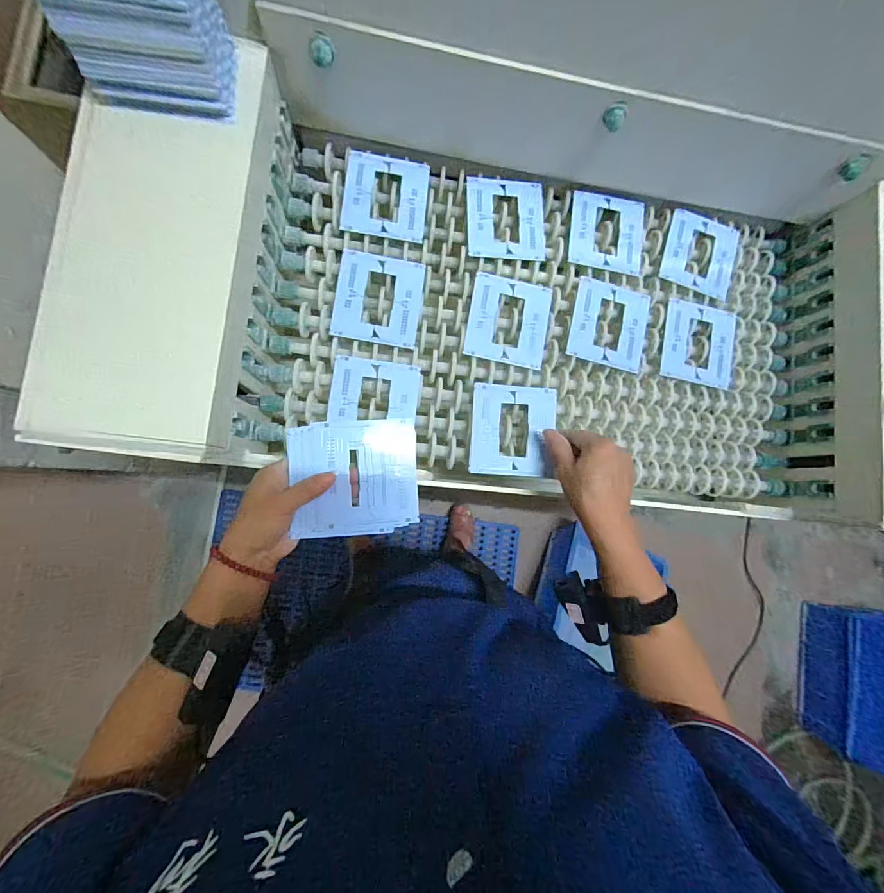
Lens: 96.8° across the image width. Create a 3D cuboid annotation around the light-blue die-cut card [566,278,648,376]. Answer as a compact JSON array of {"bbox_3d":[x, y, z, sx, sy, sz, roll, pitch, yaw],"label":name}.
[{"bbox_3d":[0.222,-0.161,0.519,0.104,0.005,0.110,13,84,-7],"label":"light-blue die-cut card"}]

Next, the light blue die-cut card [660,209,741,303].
[{"bbox_3d":[0.366,-0.271,0.549,0.108,0.006,0.116,17,85,-6],"label":"light blue die-cut card"}]

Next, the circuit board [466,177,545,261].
[{"bbox_3d":[0.084,-0.297,0.510,0.102,0.005,0.111,0,82,-9],"label":"circuit board"}]

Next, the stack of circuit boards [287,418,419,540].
[{"bbox_3d":[-0.088,0.032,0.399,0.124,0.013,0.115,-3,87,-7],"label":"stack of circuit boards"}]

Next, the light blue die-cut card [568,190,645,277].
[{"bbox_3d":[0.223,-0.289,0.529,0.104,0.007,0.101,8,87,-7],"label":"light blue die-cut card"}]

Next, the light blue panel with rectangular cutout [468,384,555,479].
[{"bbox_3d":[0.086,-0.021,0.475,0.101,0.005,0.109,3,82,-1],"label":"light blue panel with rectangular cutout"}]

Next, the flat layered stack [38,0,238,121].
[{"bbox_3d":[-0.252,-0.358,0.322,0.120,0.102,0.096,4,86,-8],"label":"flat layered stack"}]

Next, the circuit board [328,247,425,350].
[{"bbox_3d":[-0.076,-0.179,0.476,0.101,0.005,0.108,7,85,-6],"label":"circuit board"}]

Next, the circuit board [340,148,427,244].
[{"bbox_3d":[-0.070,-0.311,0.489,0.101,0.007,0.108,5,84,-7],"label":"circuit board"}]

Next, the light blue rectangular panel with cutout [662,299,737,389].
[{"bbox_3d":[0.357,-0.141,0.542,0.112,0.005,0.108,11,87,-9],"label":"light blue rectangular panel with cutout"}]

